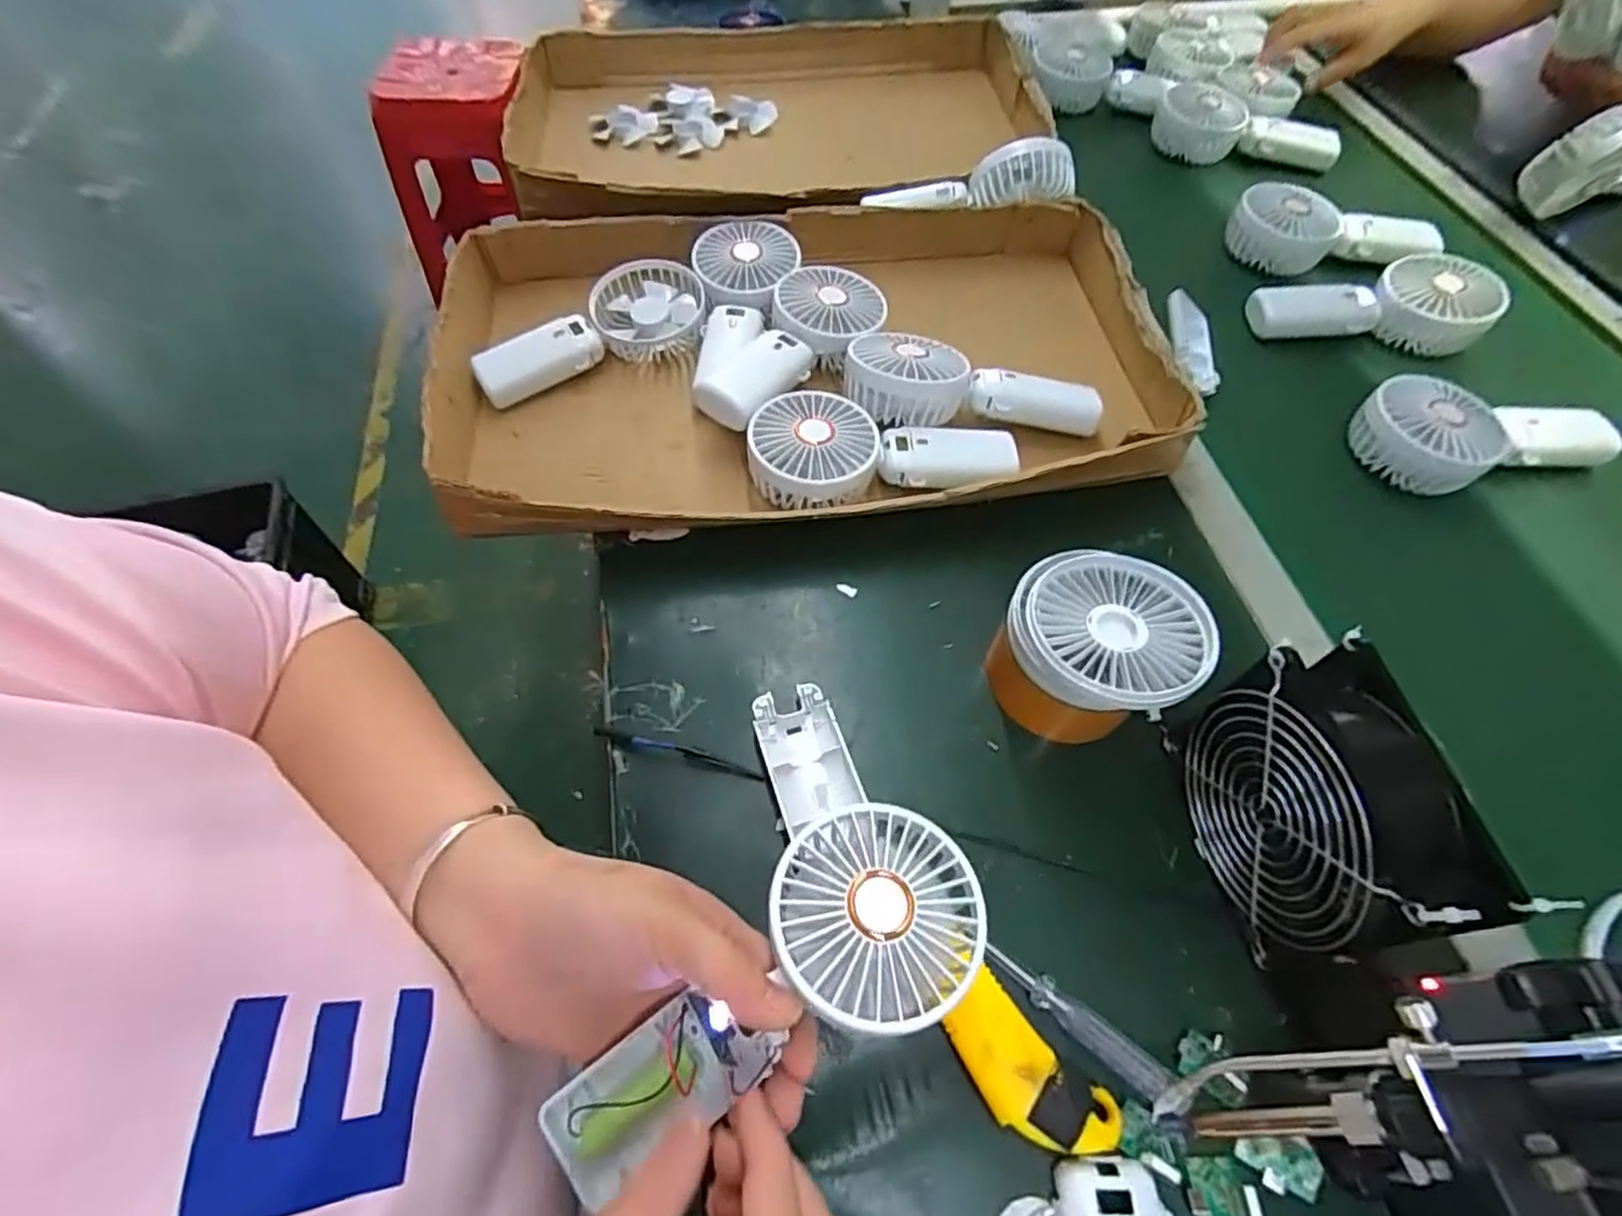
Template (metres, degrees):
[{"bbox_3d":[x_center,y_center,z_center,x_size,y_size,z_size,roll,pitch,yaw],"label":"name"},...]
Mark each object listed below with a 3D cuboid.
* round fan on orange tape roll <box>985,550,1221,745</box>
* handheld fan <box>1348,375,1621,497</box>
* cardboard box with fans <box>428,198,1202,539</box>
[{"bbox_3d":[0.154,0.025,0.383,0.086,0.087,0.093,0,58,0],"label":"round fan on orange tape roll"},{"bbox_3d":[0.485,-0.131,0.510,0.169,0.038,0.081,-7,59,-5],"label":"handheld fan"},{"bbox_3d":[-0.004,-0.191,0.540,0.526,0.068,0.320,-8,59,-5],"label":"cardboard box with fans"}]

